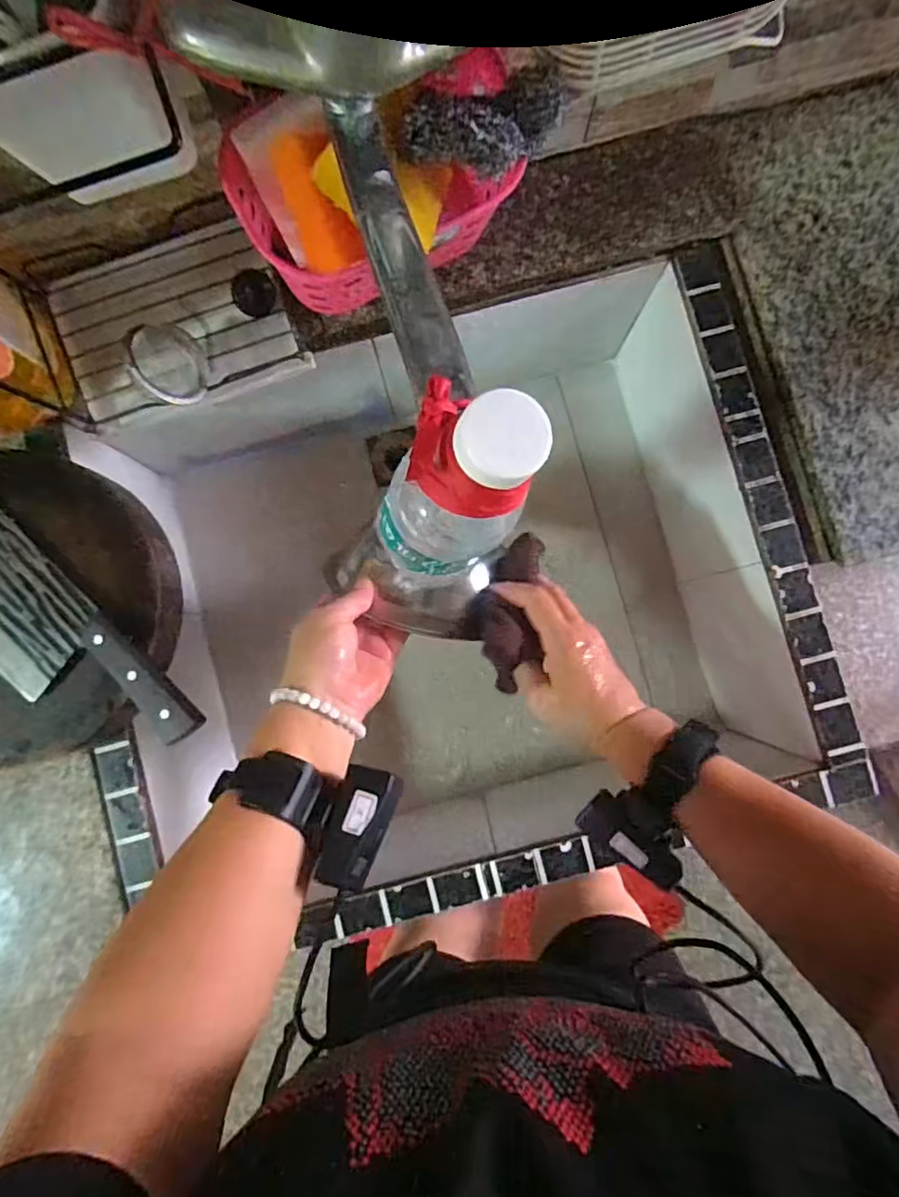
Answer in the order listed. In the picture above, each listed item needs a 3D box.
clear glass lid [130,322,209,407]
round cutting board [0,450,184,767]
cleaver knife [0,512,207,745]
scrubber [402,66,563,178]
[{"bbox_3d":[-0.221,-0.185,0.466,0.011,0.058,0.057,20,110,33],"label":"clear glass lid"},{"bbox_3d":[-0.357,0.007,0.490,0.249,0.054,0.241,0,86,0],"label":"round cutting board"},{"bbox_3d":[-0.329,0.023,0.465,0.294,0.026,0.086,42,87,3],"label":"cleaver knife"},{"bbox_3d":[0.019,-0.284,0.354,0.091,0.029,0.040,-1,86,0],"label":"scrubber"}]

